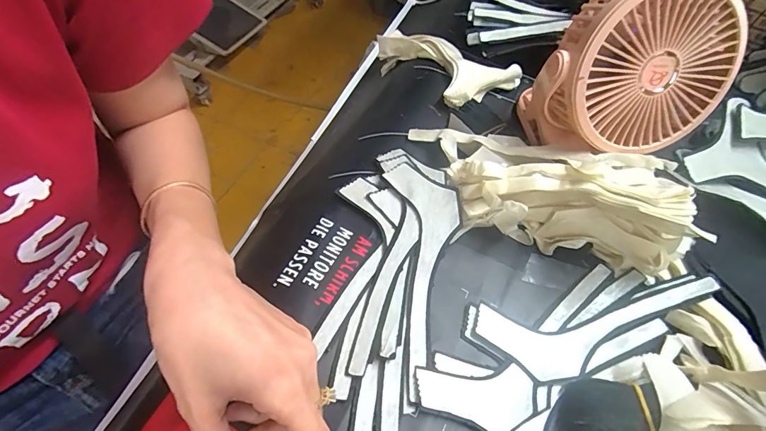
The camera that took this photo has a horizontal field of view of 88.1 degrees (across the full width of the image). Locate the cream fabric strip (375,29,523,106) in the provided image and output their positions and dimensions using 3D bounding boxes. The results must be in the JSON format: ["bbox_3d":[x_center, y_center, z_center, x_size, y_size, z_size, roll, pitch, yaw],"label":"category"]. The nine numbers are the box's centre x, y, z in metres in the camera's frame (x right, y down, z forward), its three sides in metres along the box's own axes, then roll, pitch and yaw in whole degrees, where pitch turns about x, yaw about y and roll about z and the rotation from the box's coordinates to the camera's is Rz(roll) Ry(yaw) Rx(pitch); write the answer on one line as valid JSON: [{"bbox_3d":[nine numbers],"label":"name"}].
[{"bbox_3d":[0.056,-0.170,0.463,0.179,0.045,0.087,33,60,31],"label":"cream fabric strip"}]

